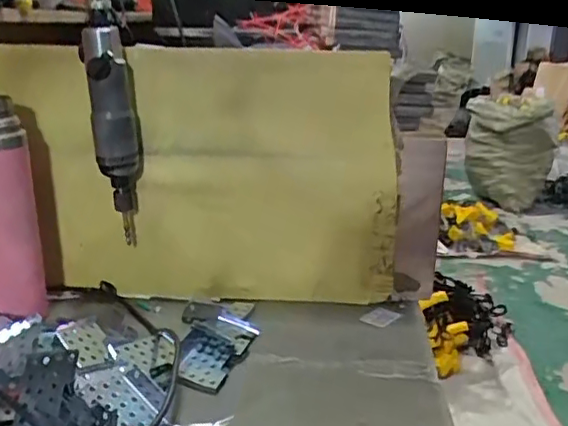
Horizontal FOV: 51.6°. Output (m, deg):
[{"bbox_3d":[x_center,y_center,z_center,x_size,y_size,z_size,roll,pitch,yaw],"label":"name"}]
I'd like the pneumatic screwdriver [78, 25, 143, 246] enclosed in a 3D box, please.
[{"bbox_3d":[-0.165,-0.074,0.574,0.044,0.202,0.040,-2,18,-11],"label":"pneumatic screwdriver"}]

